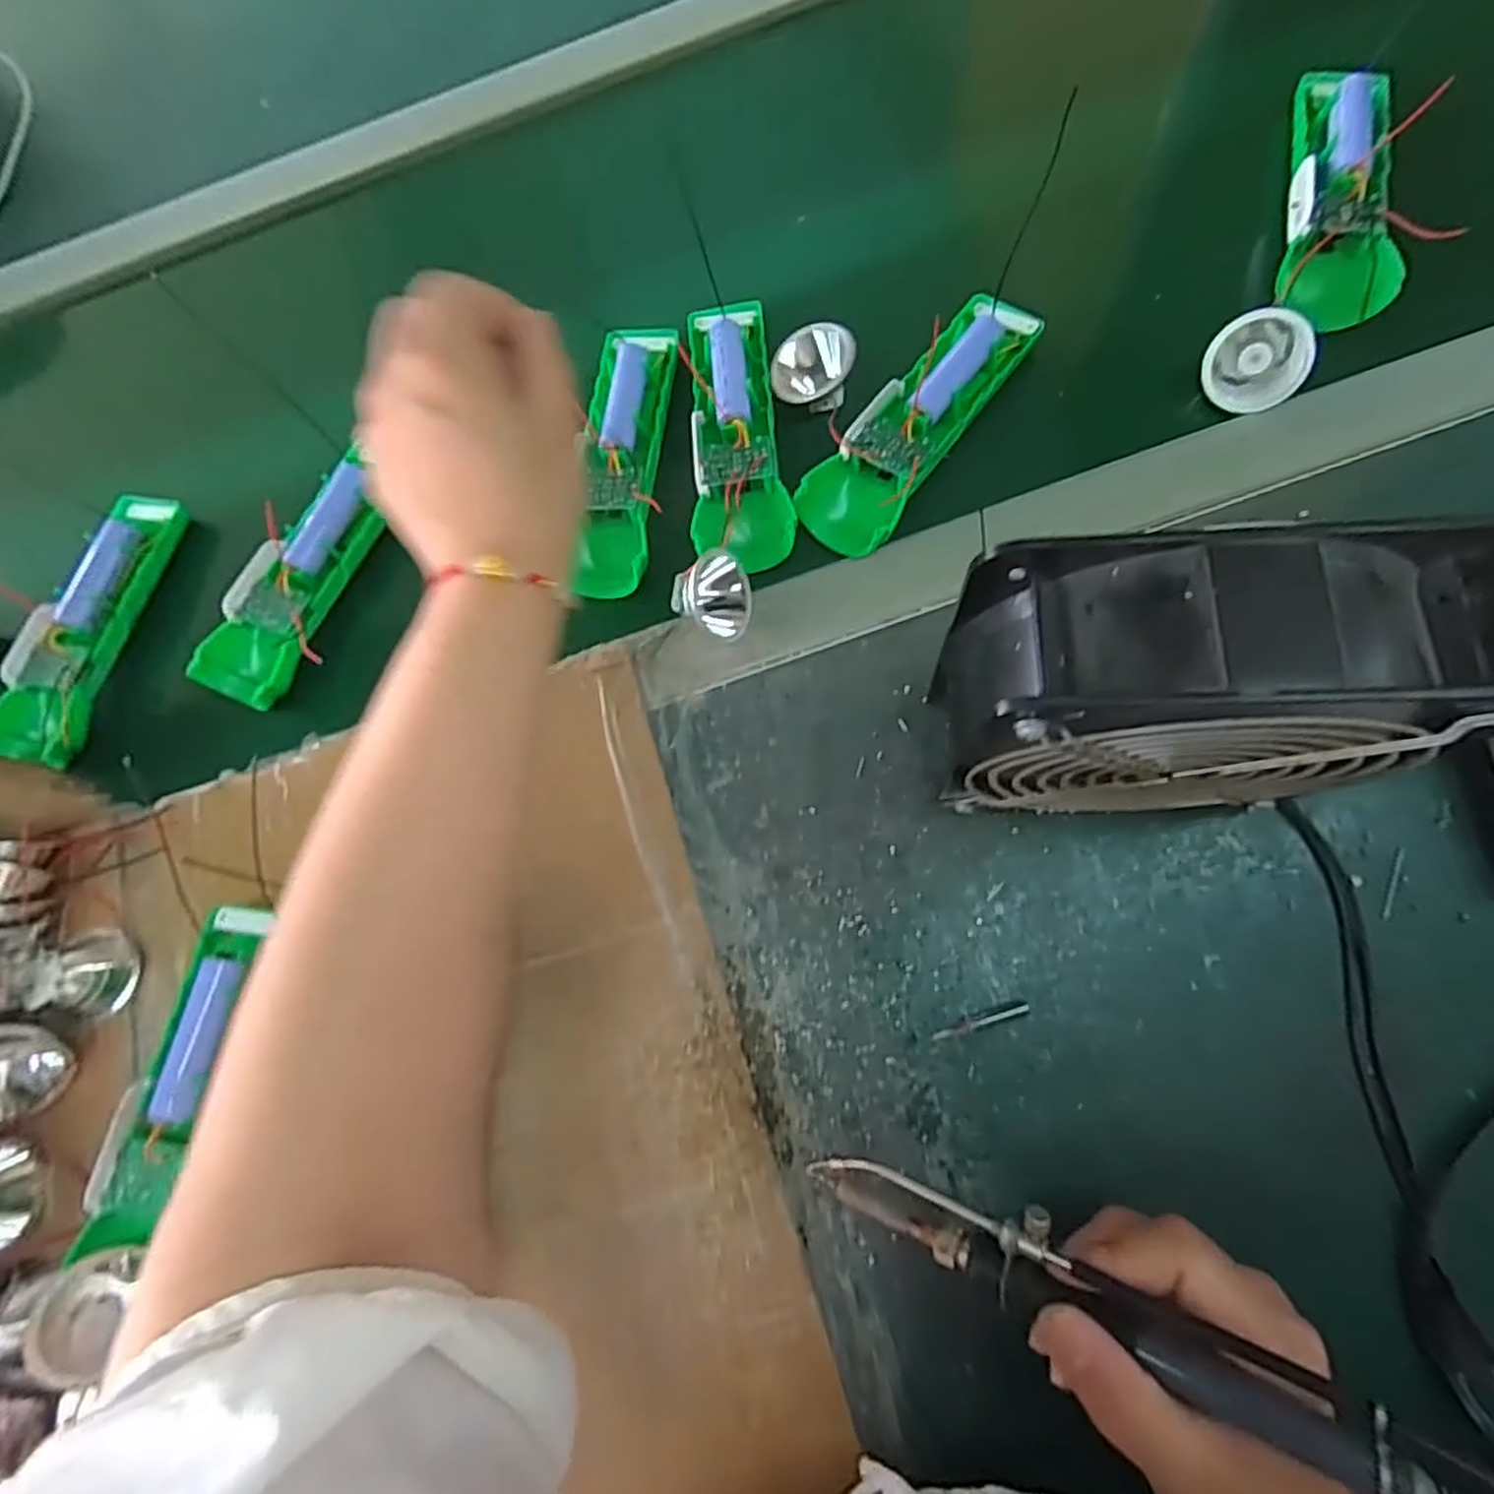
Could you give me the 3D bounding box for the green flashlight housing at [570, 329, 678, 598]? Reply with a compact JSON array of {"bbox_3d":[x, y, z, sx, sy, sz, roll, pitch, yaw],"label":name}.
[{"bbox_3d":[-0.067,-0.157,0.397,0.039,0.030,0.158,2,75,8],"label":"green flashlight housing"}]

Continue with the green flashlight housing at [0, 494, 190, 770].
[{"bbox_3d":[-0.379,-0.072,0.423,0.049,0.028,0.165,11,76,10],"label":"green flashlight housing"}]

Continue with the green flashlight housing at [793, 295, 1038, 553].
[{"bbox_3d":[0.092,-0.169,0.381,0.053,0.022,0.158,41,90,15],"label":"green flashlight housing"}]

